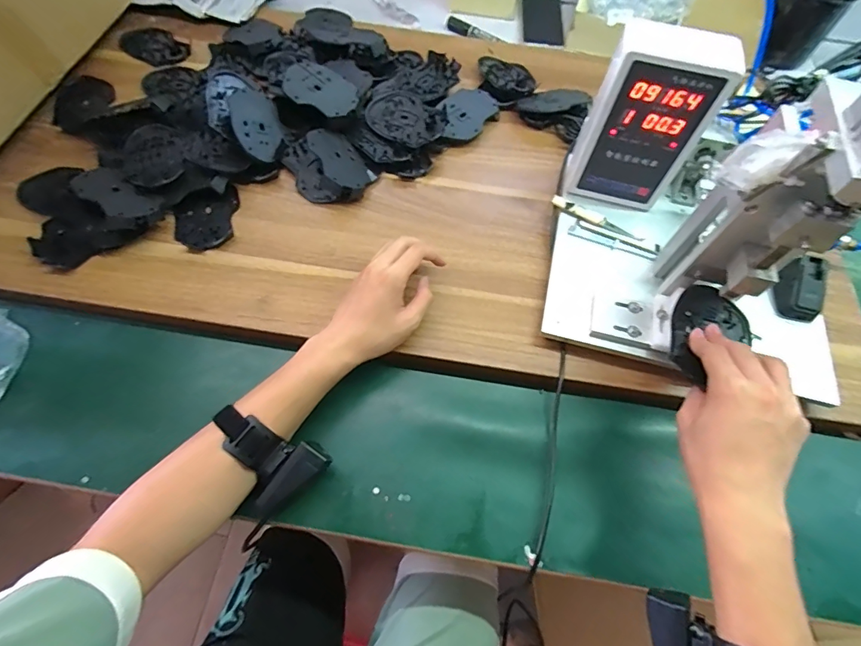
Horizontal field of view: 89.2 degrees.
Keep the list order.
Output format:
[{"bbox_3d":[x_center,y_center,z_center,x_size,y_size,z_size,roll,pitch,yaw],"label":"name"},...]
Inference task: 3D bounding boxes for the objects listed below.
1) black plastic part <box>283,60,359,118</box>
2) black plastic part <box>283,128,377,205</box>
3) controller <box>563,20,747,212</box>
[{"bbox_3d":[-0.148,-0.317,0.589,0.108,0.013,0.082,23,64,8],"label":"black plastic part"},{"bbox_3d":[-0.126,-0.201,0.562,0.102,0.043,0.111,-22,66,-14],"label":"black plastic part"},{"bbox_3d":[0.230,-0.214,0.484,0.112,0.192,0.065,17,64,6],"label":"controller"}]

